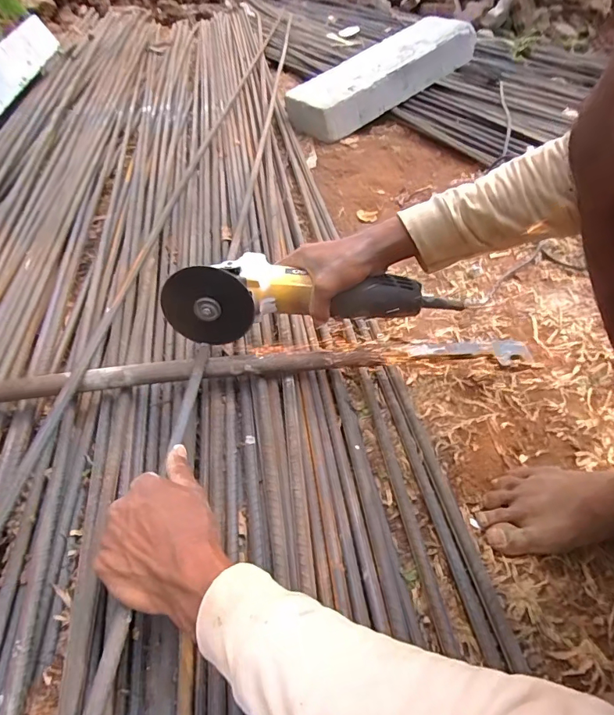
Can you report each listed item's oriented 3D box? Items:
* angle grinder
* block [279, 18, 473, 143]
[{"bbox_3d":[0.006,-0.079,0.535,0.329,0.089,0.071,-3,44,-5],"label":"angle grinder"},{"bbox_3d":[0.237,-0.850,1.347,0.647,0.124,0.169,-37,55,-16],"label":"block"}]

